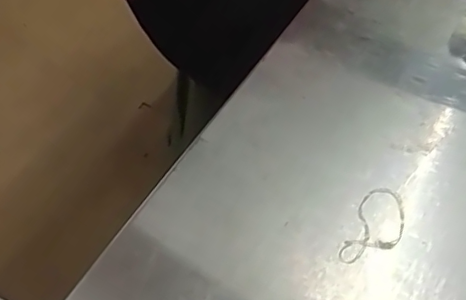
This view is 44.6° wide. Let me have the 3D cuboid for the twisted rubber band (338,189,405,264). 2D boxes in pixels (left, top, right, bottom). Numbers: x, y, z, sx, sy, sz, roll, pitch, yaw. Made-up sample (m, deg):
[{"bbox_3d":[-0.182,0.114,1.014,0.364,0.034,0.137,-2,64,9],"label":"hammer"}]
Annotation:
[{"bbox_3d":[0.090,0.049,0.354,0.030,0.009,0.061,22,50,17],"label":"twisted rubber band"}]

